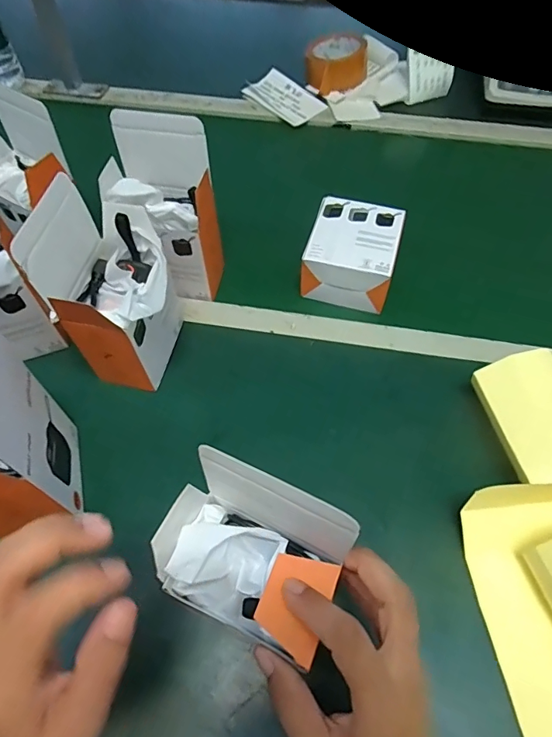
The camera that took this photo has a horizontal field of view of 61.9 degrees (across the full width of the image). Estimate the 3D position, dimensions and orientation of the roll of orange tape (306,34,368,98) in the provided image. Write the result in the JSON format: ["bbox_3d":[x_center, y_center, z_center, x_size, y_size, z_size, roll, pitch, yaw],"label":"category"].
[{"bbox_3d":[0.103,-0.518,0.789,0.103,0.052,0.115,2,58,3],"label":"roll of orange tape"}]

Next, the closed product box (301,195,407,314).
[{"bbox_3d":[0.092,-0.138,0.551,0.100,0.058,0.114,13,59,10],"label":"closed product box"}]

